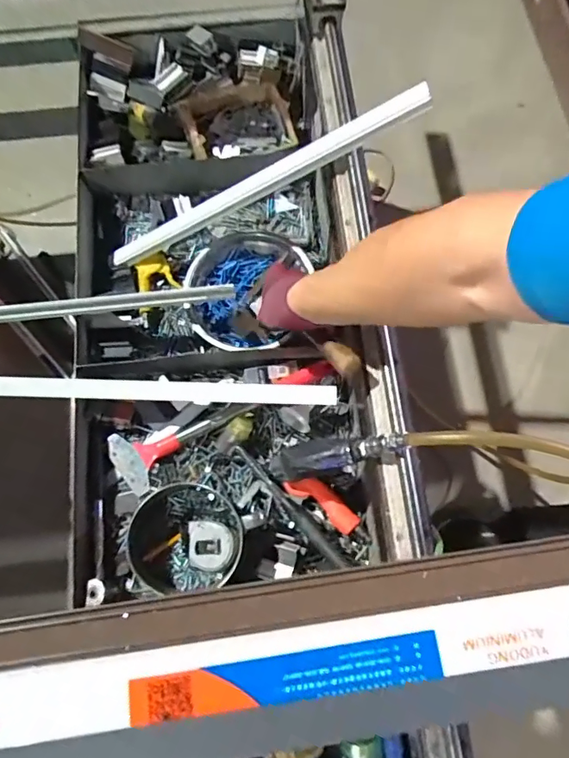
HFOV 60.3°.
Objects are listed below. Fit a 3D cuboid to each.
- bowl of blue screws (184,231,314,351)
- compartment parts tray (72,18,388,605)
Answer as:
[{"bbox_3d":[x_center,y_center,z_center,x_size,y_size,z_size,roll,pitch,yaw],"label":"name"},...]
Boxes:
[{"bbox_3d":[-0.074,-0.144,0.786,0.188,0.050,0.200,0,72,0],"label":"bowl of blue screws"},{"bbox_3d":[-0.120,-0.184,0.799,0.420,0.113,0.954,-6,72,-2],"label":"compartment parts tray"}]

